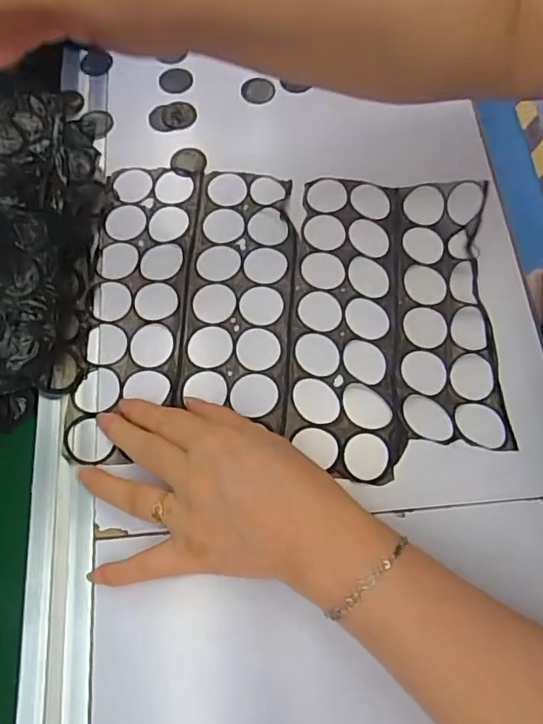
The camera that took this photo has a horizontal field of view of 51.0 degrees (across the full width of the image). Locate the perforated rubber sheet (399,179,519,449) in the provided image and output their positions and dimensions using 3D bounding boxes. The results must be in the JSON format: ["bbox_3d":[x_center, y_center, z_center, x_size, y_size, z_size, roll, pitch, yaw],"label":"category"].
[{"bbox_3d":[0.124,-0.042,0.385,0.070,0.030,0.194,4,70,2],"label":"perforated rubber sheet"}]

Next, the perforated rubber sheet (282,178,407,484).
[{"bbox_3d":[0.050,-0.033,0.394,0.077,0.009,0.225,2,70,1],"label":"perforated rubber sheet"}]

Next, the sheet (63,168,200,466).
[{"bbox_3d":[-0.096,-0.043,0.398,0.069,0.004,0.227,4,68,2],"label":"sheet"}]

